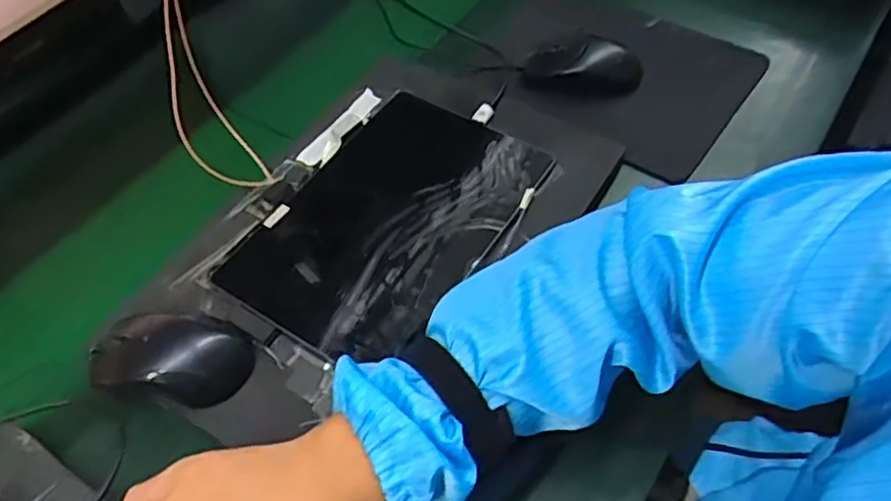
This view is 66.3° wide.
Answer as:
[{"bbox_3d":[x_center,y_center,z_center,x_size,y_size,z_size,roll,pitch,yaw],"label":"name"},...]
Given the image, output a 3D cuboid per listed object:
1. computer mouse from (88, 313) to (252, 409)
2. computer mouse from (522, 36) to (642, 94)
[{"bbox_3d":[-0.192,0.073,0.479,0.106,0.032,0.057,3,53,7],"label":"computer mouse"},{"bbox_3d":[0.138,-0.187,0.685,0.114,0.037,0.057,8,54,10],"label":"computer mouse"}]

